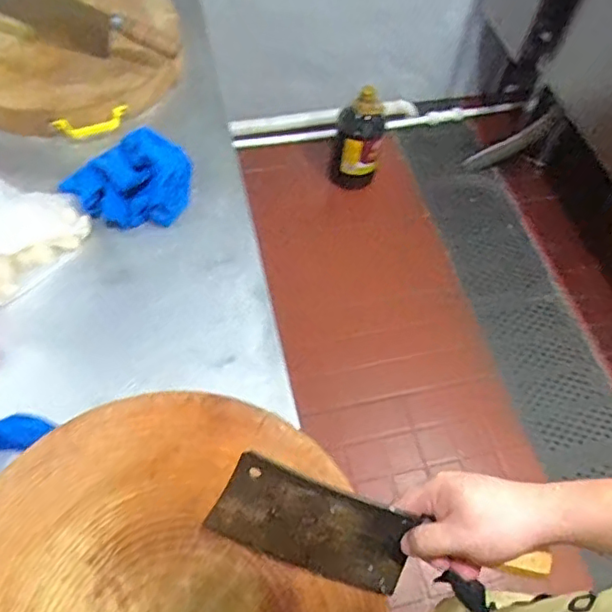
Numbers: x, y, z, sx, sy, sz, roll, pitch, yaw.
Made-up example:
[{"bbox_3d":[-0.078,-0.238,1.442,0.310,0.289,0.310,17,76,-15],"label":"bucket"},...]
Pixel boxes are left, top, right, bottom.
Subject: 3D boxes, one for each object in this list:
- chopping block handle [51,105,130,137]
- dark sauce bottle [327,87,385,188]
[{"bbox_3d":[-0.326,-0.280,0.894,0.111,0.026,0.035,-18,61,-15],"label":"chopping block handle"},{"bbox_3d":[0.161,-0.522,1.828,0.155,0.354,0.143,12,58,3],"label":"dark sauce bottle"}]

